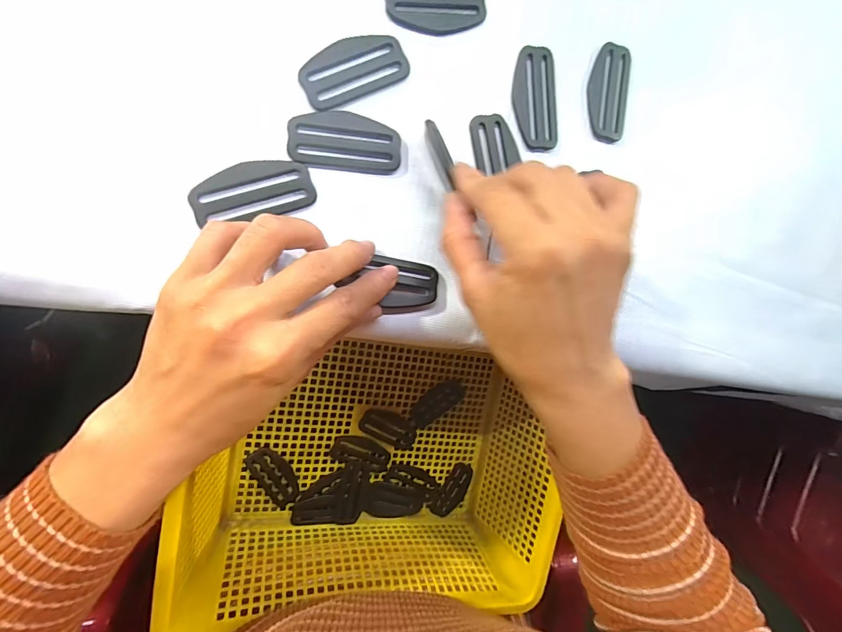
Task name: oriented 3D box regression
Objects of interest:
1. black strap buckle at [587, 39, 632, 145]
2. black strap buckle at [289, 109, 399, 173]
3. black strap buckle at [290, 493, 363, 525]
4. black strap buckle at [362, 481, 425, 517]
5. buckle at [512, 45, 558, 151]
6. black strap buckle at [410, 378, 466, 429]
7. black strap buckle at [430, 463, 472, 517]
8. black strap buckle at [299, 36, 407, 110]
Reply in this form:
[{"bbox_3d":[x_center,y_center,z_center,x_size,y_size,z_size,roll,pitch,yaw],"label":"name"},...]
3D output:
[{"bbox_3d":[0.120,-0.144,0.257,0.027,0.007,0.058,7,87,-7],"label":"black strap buckle"},{"bbox_3d":[-0.040,-0.093,0.215,0.058,0.004,0.029,0,98,-15],"label":"black strap buckle"},{"bbox_3d":[-0.088,0.183,0.377,0.062,0.009,0.027,3,88,-7],"label":"black strap buckle"},{"bbox_3d":[-0.028,0.186,0.402,0.066,0.005,0.033,20,85,-24],"label":"black strap buckle"},{"bbox_3d":[0.070,-0.132,0.243,0.027,0.007,0.060,-3,89,-8],"label":"buckle"},{"bbox_3d":[0.017,0.086,0.407,0.066,0.004,0.030,-34,114,-17],"label":"black strap buckle"},{"bbox_3d":[0.034,0.185,0.425,0.028,0.006,0.060,33,84,-5],"label":"black strap buckle"},{"bbox_3d":[-0.036,-0.132,0.213,0.058,0.005,0.028,-29,92,-7],"label":"black strap buckle"}]

